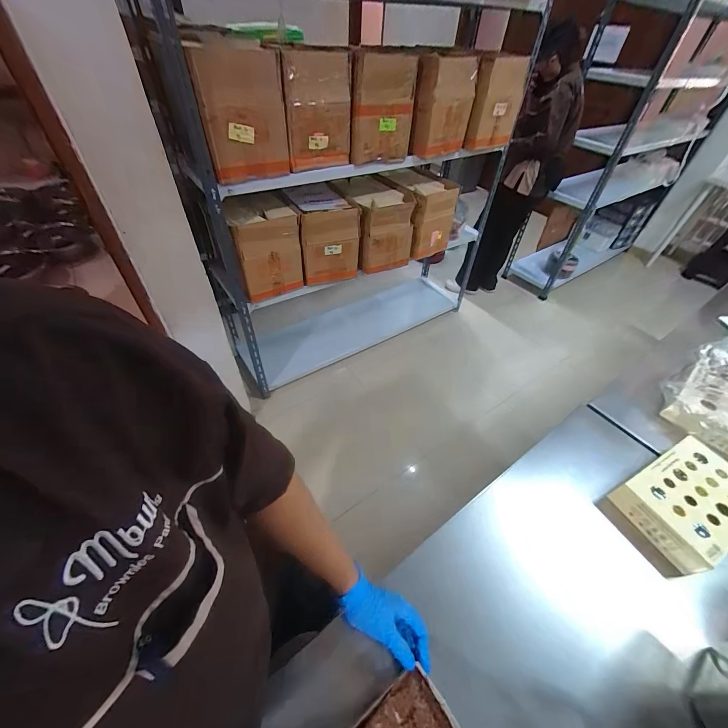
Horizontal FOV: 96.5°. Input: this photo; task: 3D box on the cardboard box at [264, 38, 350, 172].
[{"bbox_3d":[-0.183,-0.905,1.162,0.225,0.318,0.229,-17,50,-19],"label":"cardboard box"}]

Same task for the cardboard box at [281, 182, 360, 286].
[{"bbox_3d":[-0.199,-0.600,1.504,0.247,0.304,0.410,-14,50,-17],"label":"cardboard box"}]

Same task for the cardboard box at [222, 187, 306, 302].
[{"bbox_3d":[-0.420,-0.513,1.398,0.256,0.331,0.319,-14,50,-17],"label":"cardboard box"}]

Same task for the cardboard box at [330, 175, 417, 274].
[{"bbox_3d":[0.039,-0.690,1.601,0.263,0.309,0.392,-15,50,-18],"label":"cardboard box"}]

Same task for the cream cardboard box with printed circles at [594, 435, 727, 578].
[{"bbox_3d":[0.616,0.268,0.627,0.245,0.089,0.156,-20,51,-21],"label":"cream cardboard box with printed circles"}]

